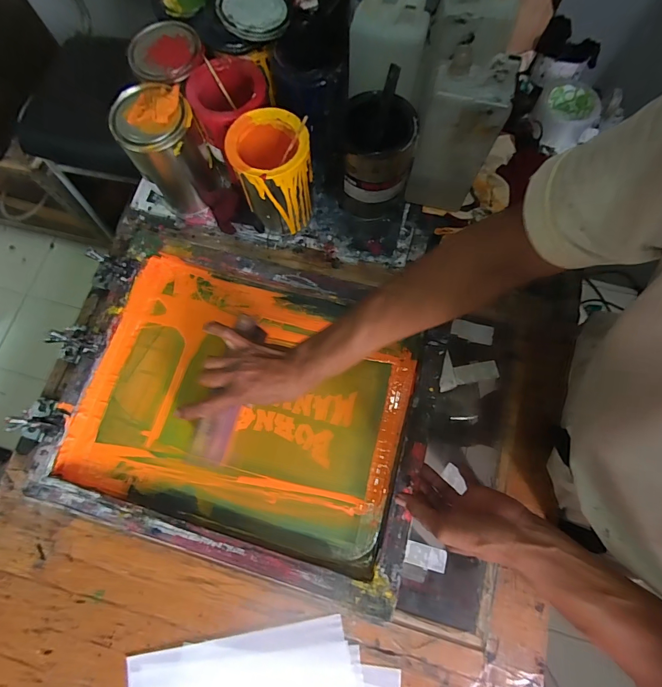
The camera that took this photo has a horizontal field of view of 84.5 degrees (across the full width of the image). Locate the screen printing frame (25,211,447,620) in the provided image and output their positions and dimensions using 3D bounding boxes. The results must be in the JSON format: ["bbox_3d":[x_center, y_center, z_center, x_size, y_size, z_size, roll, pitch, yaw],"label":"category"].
[{"bbox_3d":[-0.112,0.052,0.521,0.493,0.060,0.444,14,72,6],"label":"screen printing frame"}]

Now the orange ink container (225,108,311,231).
[{"bbox_3d":[-0.082,-0.250,0.553,0.108,0.147,0.106,-13,75,-2],"label":"orange ink container"}]

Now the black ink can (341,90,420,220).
[{"bbox_3d":[0.071,-0.277,0.562,0.103,0.147,0.108,9,76,4],"label":"black ink can"}]

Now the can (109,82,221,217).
[{"bbox_3d":[-0.242,-0.288,0.559,0.100,0.164,0.097,0,75,1],"label":"can"}]

